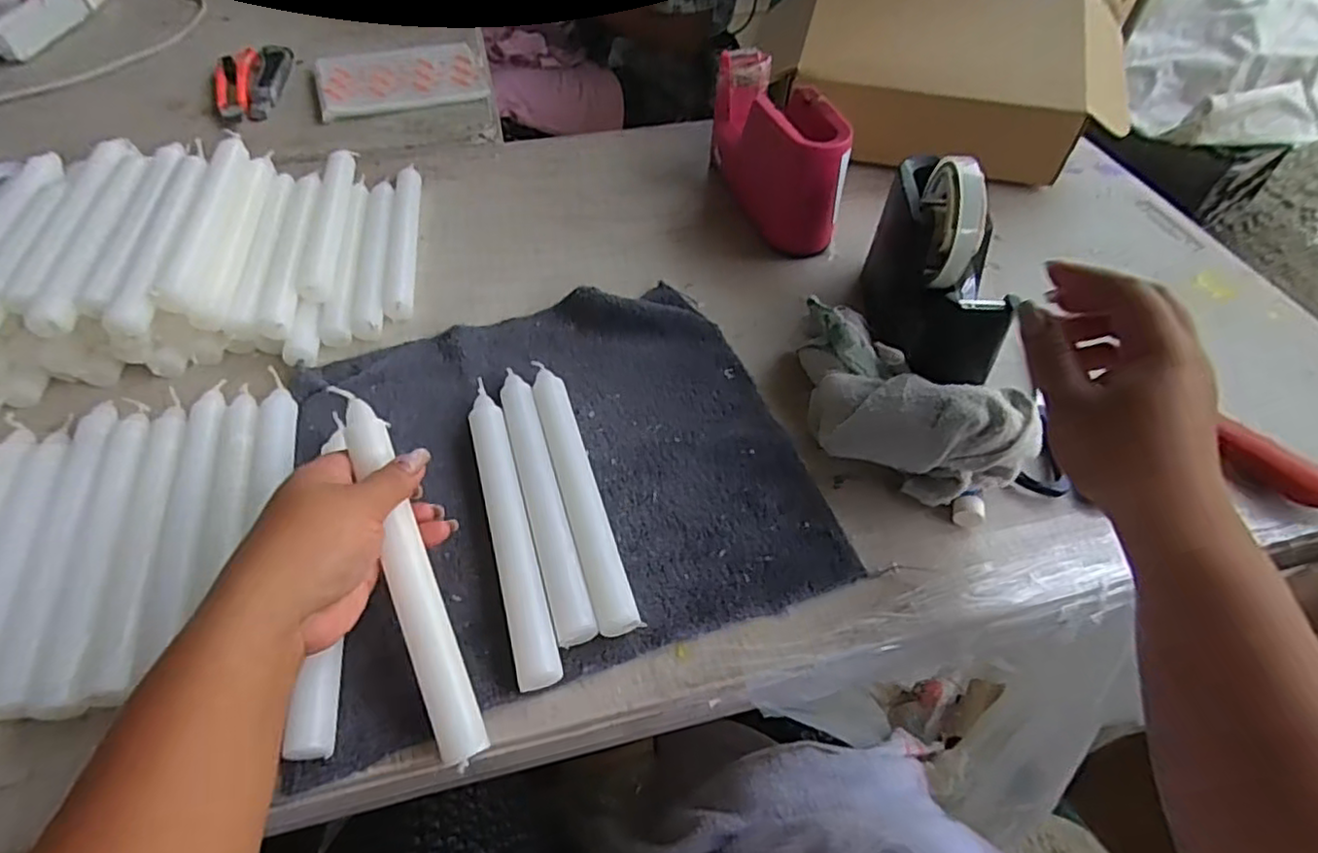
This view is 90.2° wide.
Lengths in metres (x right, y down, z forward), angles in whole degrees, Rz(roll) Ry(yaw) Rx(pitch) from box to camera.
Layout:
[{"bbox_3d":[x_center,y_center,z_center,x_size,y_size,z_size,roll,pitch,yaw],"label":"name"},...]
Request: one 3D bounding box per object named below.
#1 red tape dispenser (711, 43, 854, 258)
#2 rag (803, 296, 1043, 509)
[{"bbox_3d":[0.103,-0.245,0.597,0.068,0.114,0.174,-8,52,-7],"label":"red tape dispenser"},{"bbox_3d":[0.147,-0.016,0.426,0.087,0.067,0.165,-26,56,-22],"label":"rag"}]

